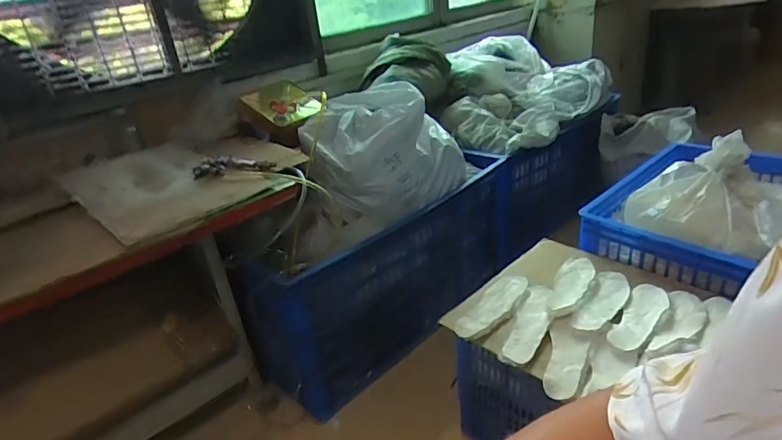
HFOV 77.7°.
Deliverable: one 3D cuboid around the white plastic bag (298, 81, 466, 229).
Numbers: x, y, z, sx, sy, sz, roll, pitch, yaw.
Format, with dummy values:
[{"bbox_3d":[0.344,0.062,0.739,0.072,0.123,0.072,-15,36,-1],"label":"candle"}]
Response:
[{"bbox_3d":[-0.013,-0.229,1.599,0.533,0.336,0.330,-8,27,-3],"label":"white plastic bag"}]

